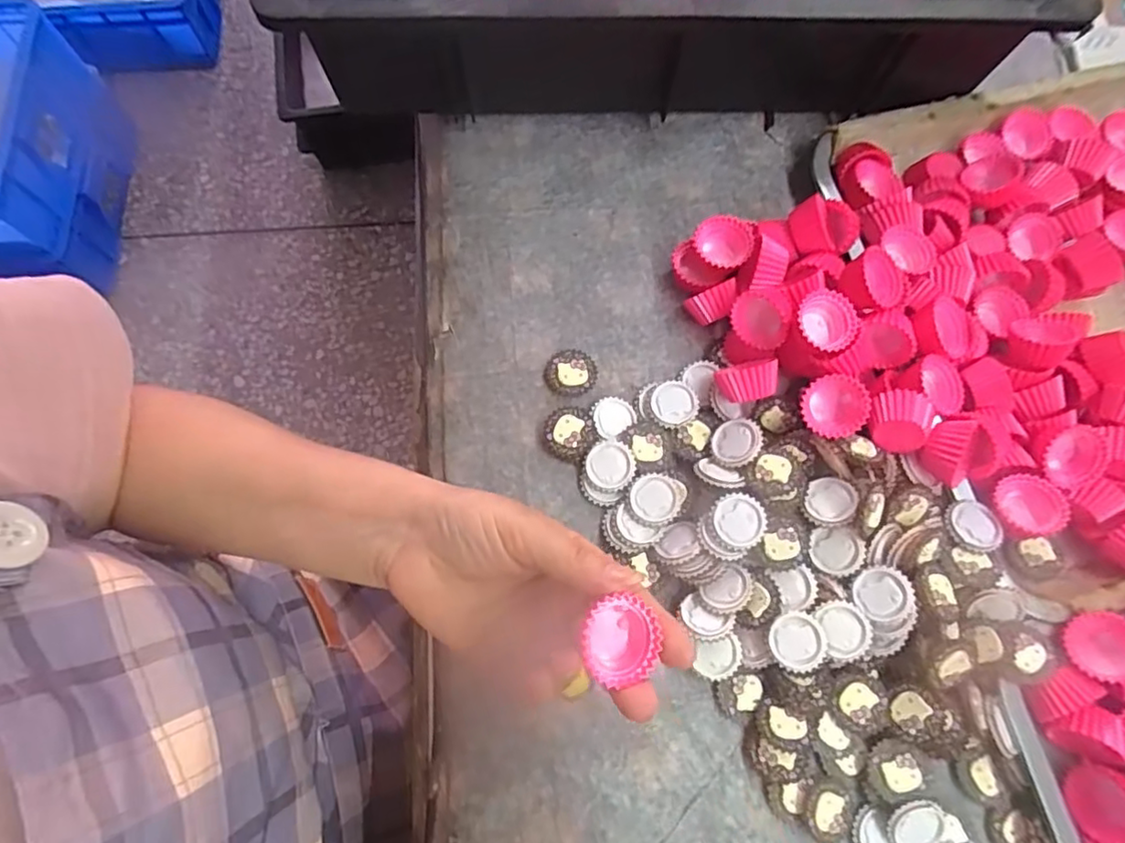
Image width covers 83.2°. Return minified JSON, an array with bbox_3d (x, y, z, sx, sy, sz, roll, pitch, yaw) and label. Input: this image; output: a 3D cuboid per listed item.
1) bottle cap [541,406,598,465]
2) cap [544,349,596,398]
[{"bbox_3d":[0.003,0.007,0.352,0.030,0.011,0.032,0,74,-1],"label":"bottle cap"},{"bbox_3d":[0.005,-0.029,0.366,0.028,0.007,0.029,0,74,-1],"label":"cap"}]

